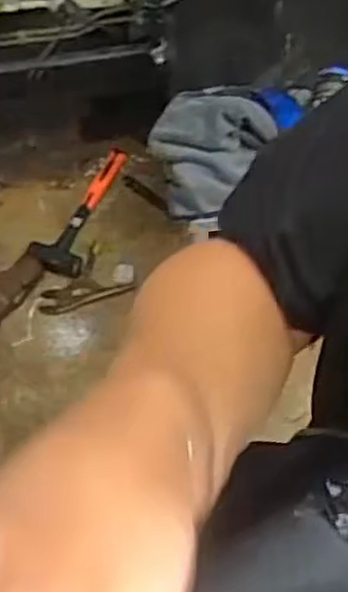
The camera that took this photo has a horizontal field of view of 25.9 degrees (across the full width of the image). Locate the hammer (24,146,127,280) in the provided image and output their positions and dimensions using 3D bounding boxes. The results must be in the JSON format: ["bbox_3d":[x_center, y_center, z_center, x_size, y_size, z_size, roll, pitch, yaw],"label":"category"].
[{"bbox_3d":[-0.217,-0.202,1.716,0.112,0.037,0.343,17,61,6],"label":"hammer"}]

